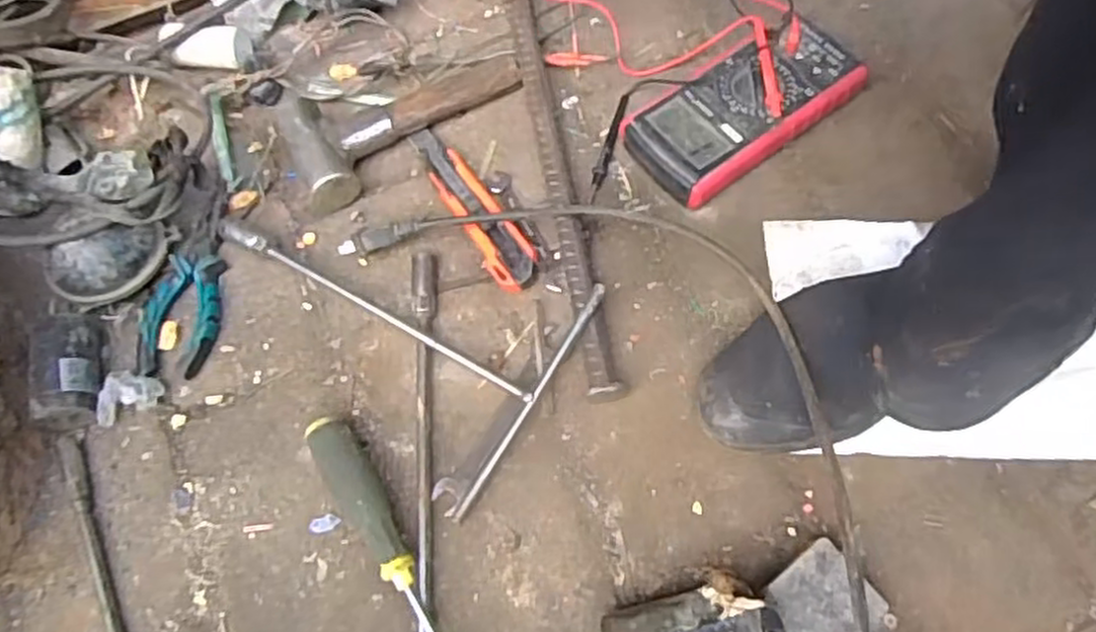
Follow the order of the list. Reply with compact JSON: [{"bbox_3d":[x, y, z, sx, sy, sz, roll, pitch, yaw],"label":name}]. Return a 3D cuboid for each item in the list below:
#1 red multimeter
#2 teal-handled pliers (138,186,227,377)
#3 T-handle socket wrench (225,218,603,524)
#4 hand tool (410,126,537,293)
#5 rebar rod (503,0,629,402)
[{"bbox_3d":[0.151,-0.160,0.590,0.178,0.038,0.085,-33,68,-11],"label":"red multimeter"},{"bbox_3d":[-0.270,-0.028,0.571,0.056,0.017,0.147,0,66,3],"label":"teal-handled pliers"},{"bbox_3d":[-0.122,-0.010,0.542,0.277,0.032,0.172,31,71,16],"label":"T-handle socket wrench"},{"bbox_3d":[-0.060,-0.086,0.580,0.032,0.022,0.167,-31,68,-10],"label":"hand tool"},{"bbox_3d":[0.001,-0.143,0.598,0.026,0.027,0.439,-11,66,-2],"label":"rebar rod"}]

